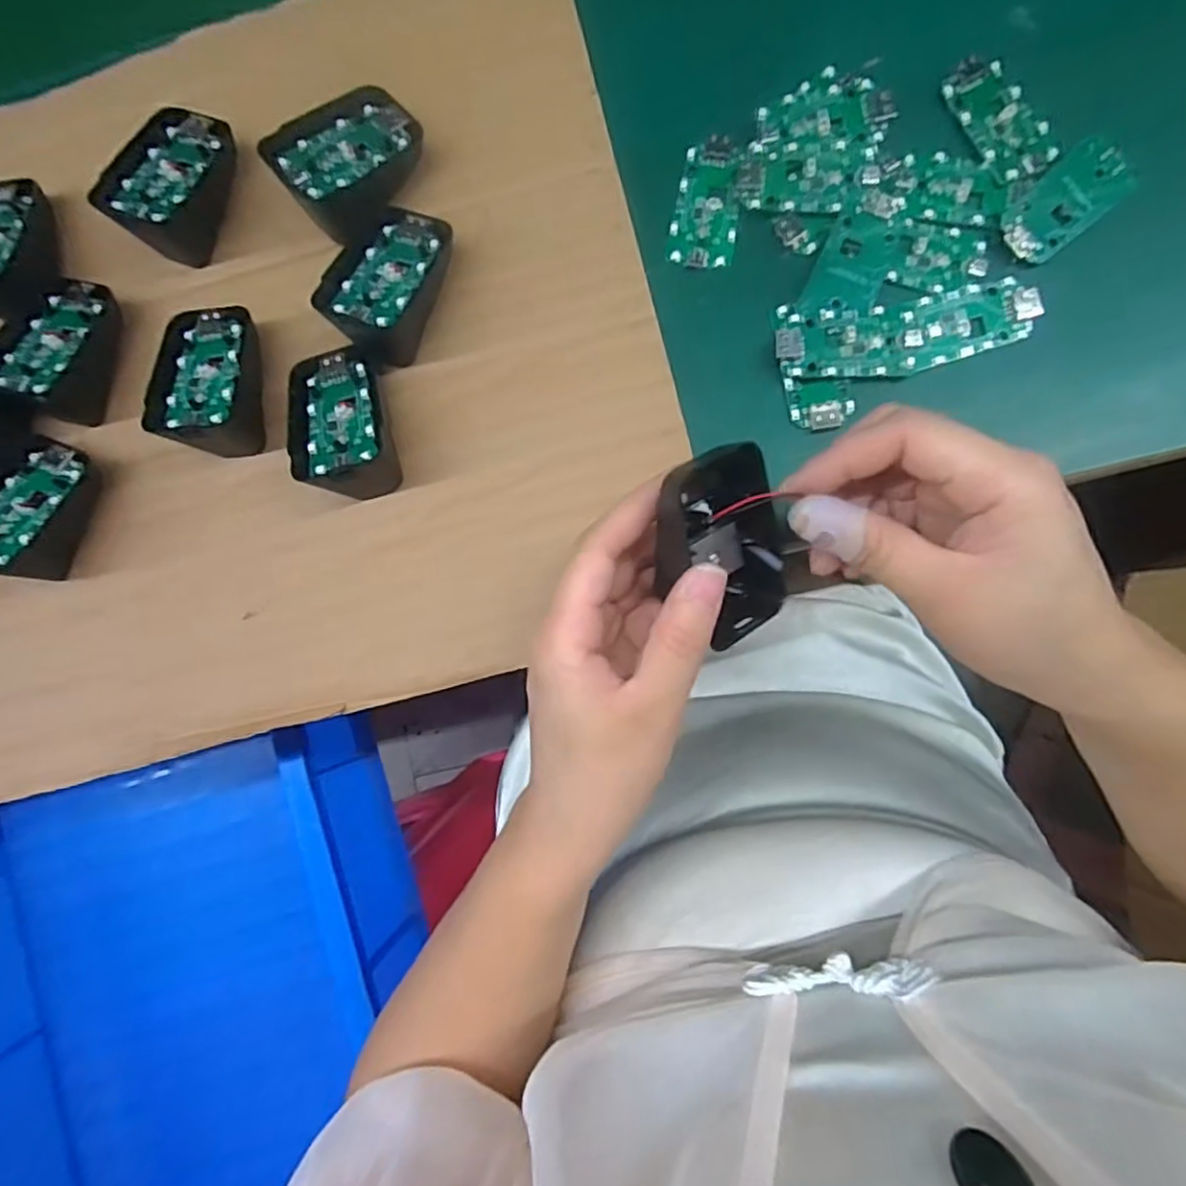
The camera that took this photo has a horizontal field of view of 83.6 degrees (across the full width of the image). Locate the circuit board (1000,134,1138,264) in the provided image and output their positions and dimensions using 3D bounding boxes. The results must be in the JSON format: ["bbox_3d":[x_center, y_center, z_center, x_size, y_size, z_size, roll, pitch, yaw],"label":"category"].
[{"bbox_3d":[0.215,-0.178,0.301,0.064,0.005,0.031,-42,83,2],"label":"circuit board"}]

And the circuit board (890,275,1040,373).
[{"bbox_3d":[0.166,-0.123,0.304,0.069,0.007,0.031,-18,84,5],"label":"circuit board"}]

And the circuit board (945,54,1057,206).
[{"bbox_3d":[0.189,-0.217,0.307,0.030,0.005,0.069,-28,83,4],"label":"circuit board"}]

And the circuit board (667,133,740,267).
[{"bbox_3d":[0.055,-0.189,0.321,0.031,0.005,0.062,7,87,7],"label":"circuit board"}]

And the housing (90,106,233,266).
[{"bbox_3d":[-0.208,-0.204,0.328,0.041,0.034,0.070,17,88,8],"label":"housing"}]

